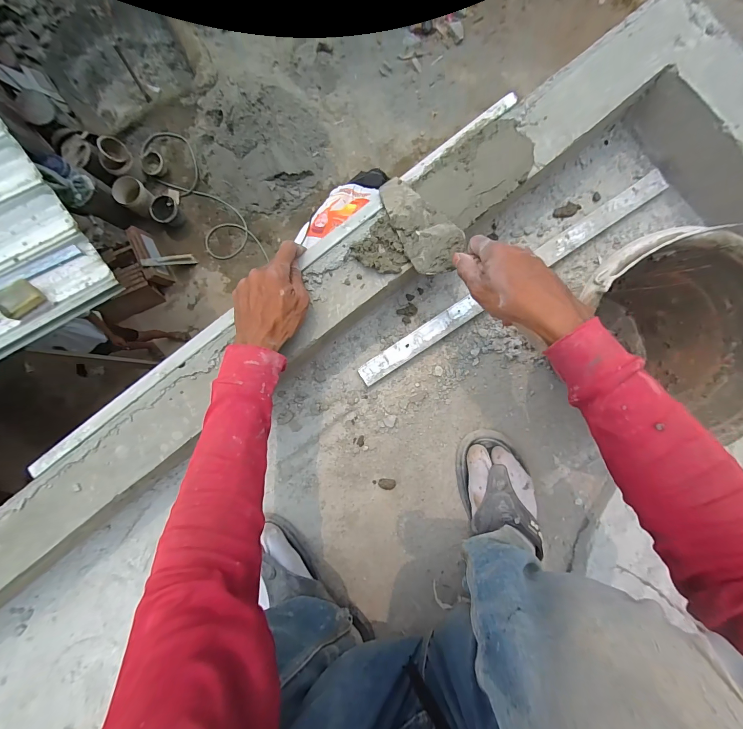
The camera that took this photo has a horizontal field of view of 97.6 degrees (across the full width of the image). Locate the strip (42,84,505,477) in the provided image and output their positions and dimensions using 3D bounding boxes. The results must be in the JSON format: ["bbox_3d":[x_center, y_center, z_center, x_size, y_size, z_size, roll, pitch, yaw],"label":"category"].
[{"bbox_3d":[-0.119,-0.109,0.426,0.778,0.007,0.020,-39,87,-2],"label":"strip"}]

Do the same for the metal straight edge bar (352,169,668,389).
[{"bbox_3d":[0.225,-0.136,0.527,0.571,0.020,0.033,-34,87,0],"label":"metal straight edge bar"}]

